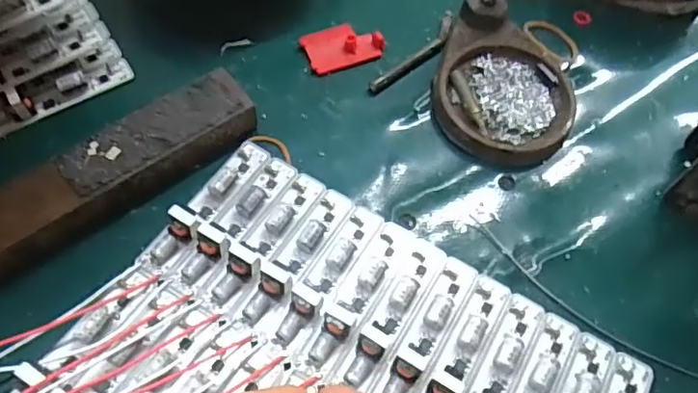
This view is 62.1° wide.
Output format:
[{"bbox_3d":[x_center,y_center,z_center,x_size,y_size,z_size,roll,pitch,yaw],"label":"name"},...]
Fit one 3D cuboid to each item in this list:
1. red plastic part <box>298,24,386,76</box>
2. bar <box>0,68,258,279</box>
[{"bbox_3d":[-0.003,-0.078,0.300,0.039,0.008,0.026,-19,65,-13],"label":"red plastic part"},{"bbox_3d":[-0.123,0.002,0.236,0.184,0.018,0.029,-35,69,-20],"label":"bar"}]

